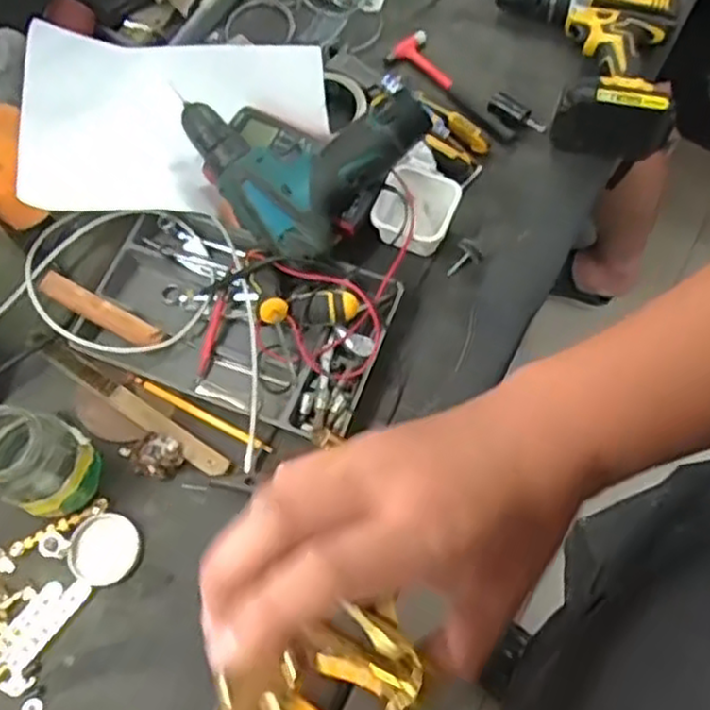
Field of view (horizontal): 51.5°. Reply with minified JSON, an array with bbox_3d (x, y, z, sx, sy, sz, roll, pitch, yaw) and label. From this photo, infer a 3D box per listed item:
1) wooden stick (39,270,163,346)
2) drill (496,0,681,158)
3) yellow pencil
[{"bbox_3d":[-0.236,-0.041,0.688,0.115,0.017,0.020,30,70,-14],"label":"wooden stick"},{"bbox_3d":[0.239,-0.316,0.785,0.190,0.082,0.212,11,69,7],"label":"drill"},{"bbox_3d":[-0.142,0.053,0.672,0.150,0.014,0.008,26,71,12],"label":"yellow pencil"}]

